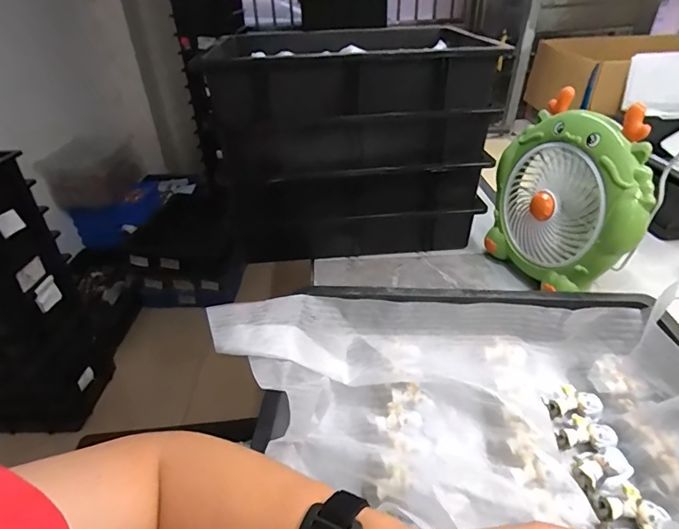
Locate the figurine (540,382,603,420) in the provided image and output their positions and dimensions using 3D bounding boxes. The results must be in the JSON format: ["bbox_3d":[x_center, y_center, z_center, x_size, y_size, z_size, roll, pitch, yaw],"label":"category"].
[{"bbox_3d":[0.258,0.154,0.465,0.057,0.020,0.032,2,34,6],"label":"figurine"}]

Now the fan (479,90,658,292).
[{"bbox_3d":[0.326,-0.092,0.606,0.077,0.242,0.230,-11,35,-13],"label":"fan"}]

